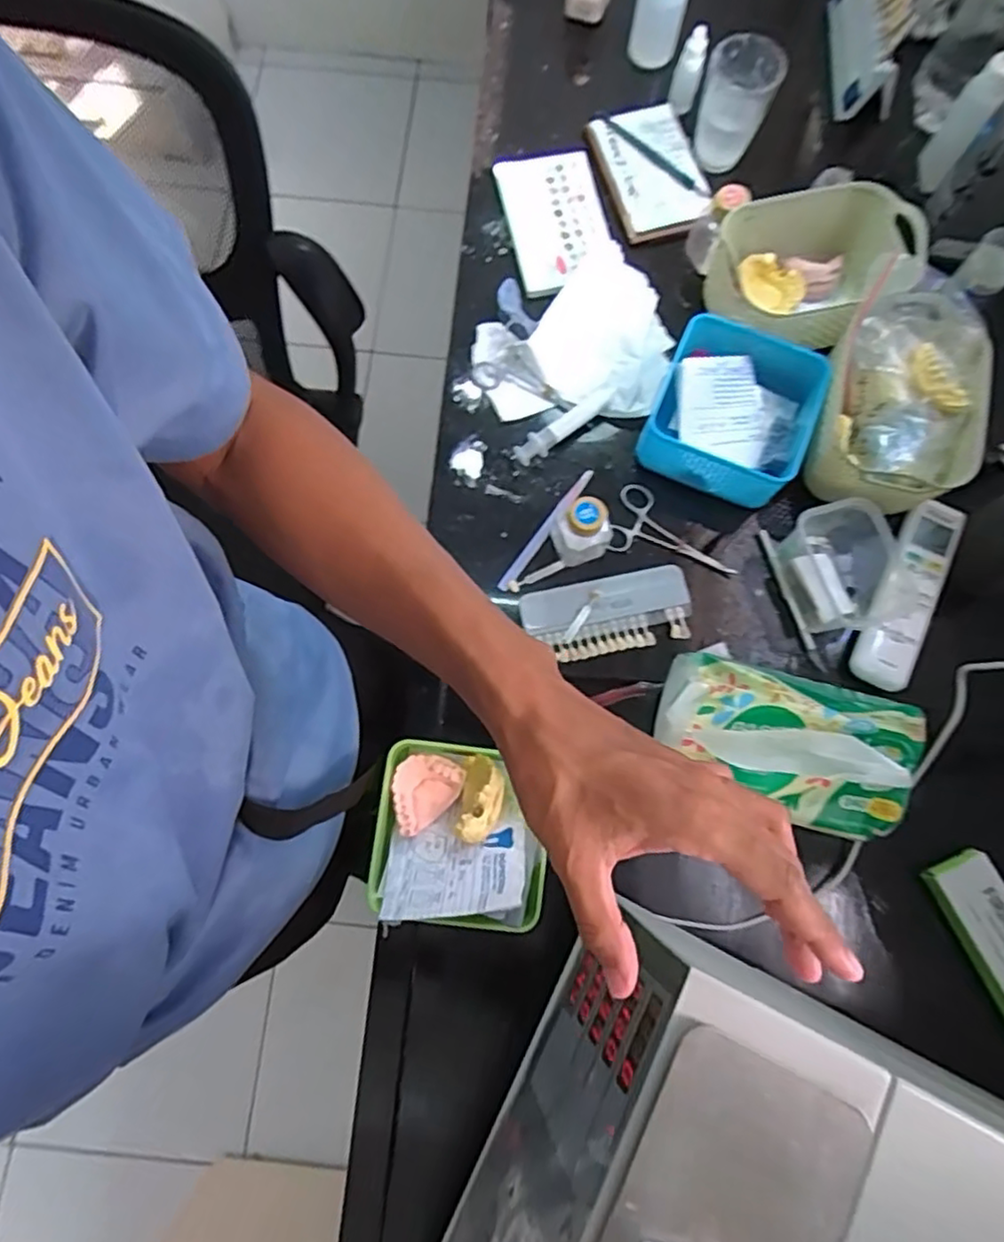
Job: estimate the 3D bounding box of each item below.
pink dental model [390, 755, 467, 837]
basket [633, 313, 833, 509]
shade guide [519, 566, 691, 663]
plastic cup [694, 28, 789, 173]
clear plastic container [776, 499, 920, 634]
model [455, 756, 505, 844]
[{"bbox_3d":[-0.064,0.136,0.537,0.066,0.016,0.049,-38,80,-9],"label":"pink dental model"},{"bbox_3d":[0.210,-0.187,0.601,0.139,0.060,0.132,21,78,4],"label":"basket"},{"bbox_3d":[0.094,-0.005,0.585,0.147,0.012,0.069,-11,77,-3],"label":"shade guide"},{"bbox_3d":[0.234,-0.523,0.671,0.071,0.116,0.063,24,78,5],"label":"plastic cup"},{"bbox_3d":[0.301,-0.044,0.571,0.092,0.063,0.102,-15,77,-4],"label":"clear plastic container"},{"bbox_3d":[-0.016,0.144,0.531,0.034,0.023,0.068,8,61,2],"label":"model"}]

